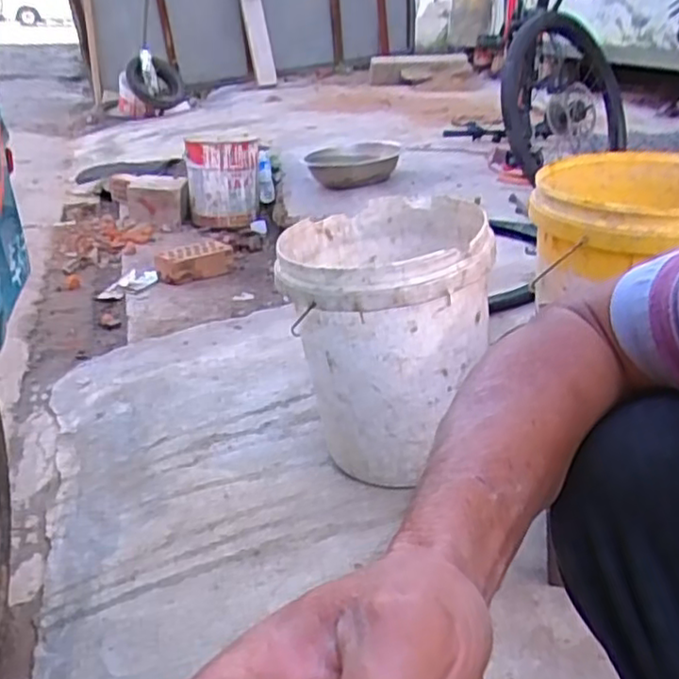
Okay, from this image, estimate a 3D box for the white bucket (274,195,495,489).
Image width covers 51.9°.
[{"bbox_3d":[0.059,-0.006,1.063,0.278,0.357,0.308,1,24,0],"label":"white bucket"}]

